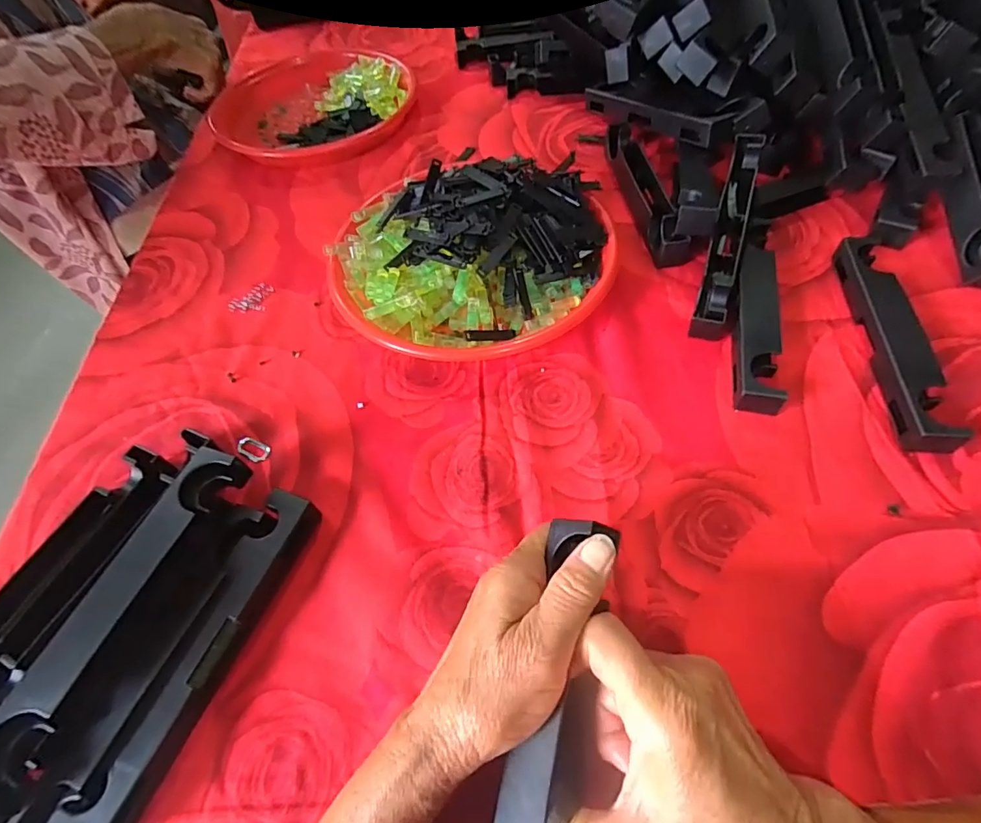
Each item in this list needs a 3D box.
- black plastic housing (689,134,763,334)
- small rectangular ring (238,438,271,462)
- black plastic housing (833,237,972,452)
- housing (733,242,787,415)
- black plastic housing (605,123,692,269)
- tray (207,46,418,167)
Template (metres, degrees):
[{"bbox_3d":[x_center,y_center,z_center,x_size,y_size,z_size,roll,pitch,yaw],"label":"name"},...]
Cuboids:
[{"bbox_3d":[0.203,-0.148,0.422,0.033,0.035,0.194,14,73,12],"label":"black plastic housing"},{"bbox_3d":[-0.182,0.029,0.385,0.028,0.004,0.015,22,63,18],"label":"small rectangular ring"},{"bbox_3d":[0.306,-0.057,0.381,0.033,0.026,0.190,3,59,7],"label":"black plastic housing"},{"bbox_3d":[0.211,-0.070,0.398,0.033,0.025,0.163,7,60,10],"label":"housing"},{"bbox_3d":[0.153,-0.218,0.490,0.036,0.030,0.192,-8,58,1],"label":"black plastic housing"},{"bbox_3d":[-0.219,-0.394,0.635,0.231,0.032,0.221,14,61,14],"label":"tray"}]

